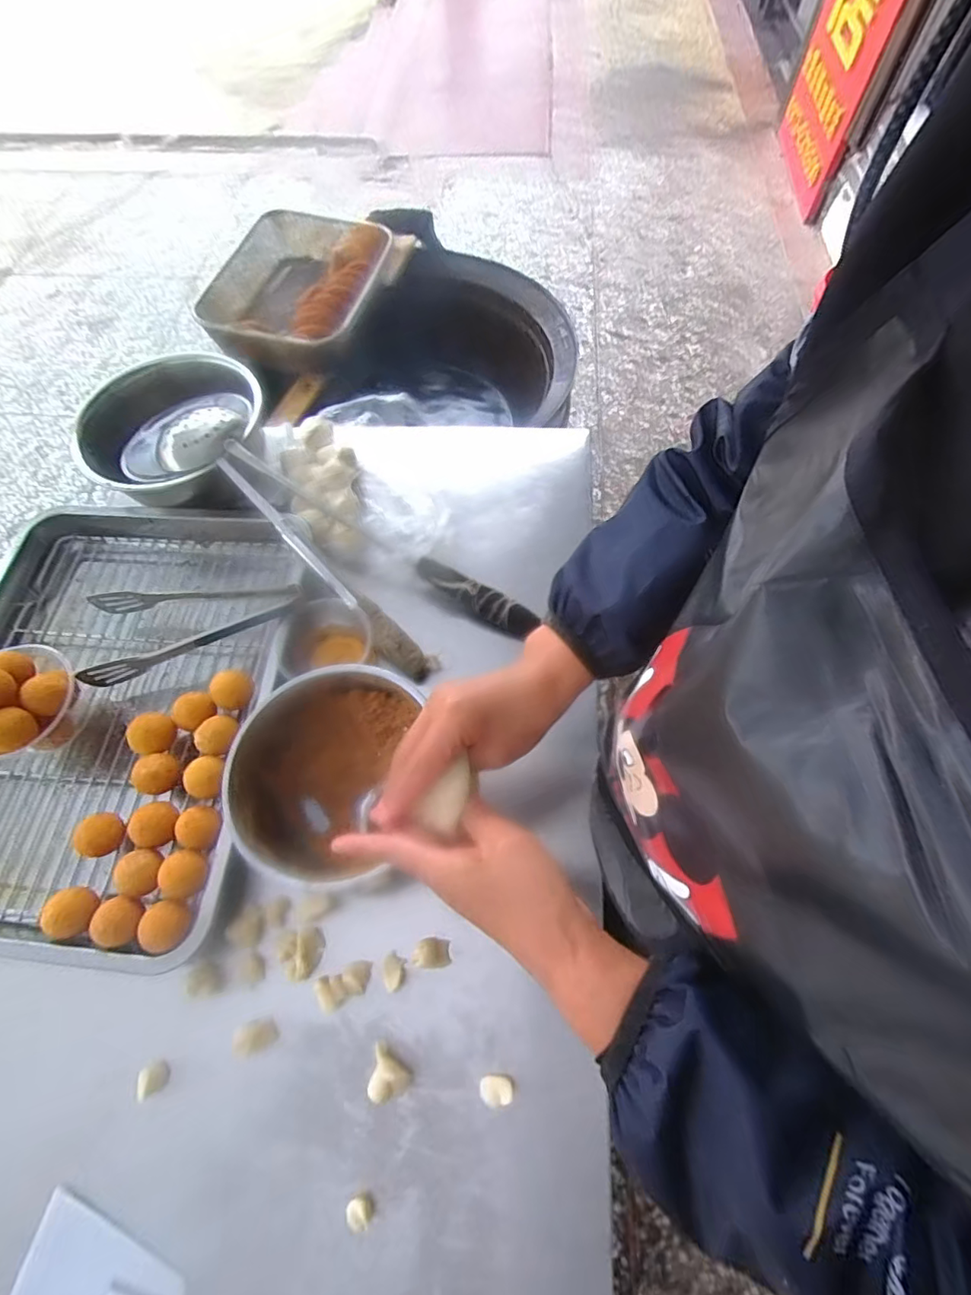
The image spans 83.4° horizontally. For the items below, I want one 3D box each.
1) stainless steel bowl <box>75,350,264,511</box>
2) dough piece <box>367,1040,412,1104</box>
[{"bbox_3d":[-0.342,-0.240,0.615,0.182,0.079,0.207,-13,65,-5],"label":"stainless steel bowl"},{"bbox_3d":[-0.071,0.319,0.410,0.030,0.016,0.033,5,64,3],"label":"dough piece"}]

